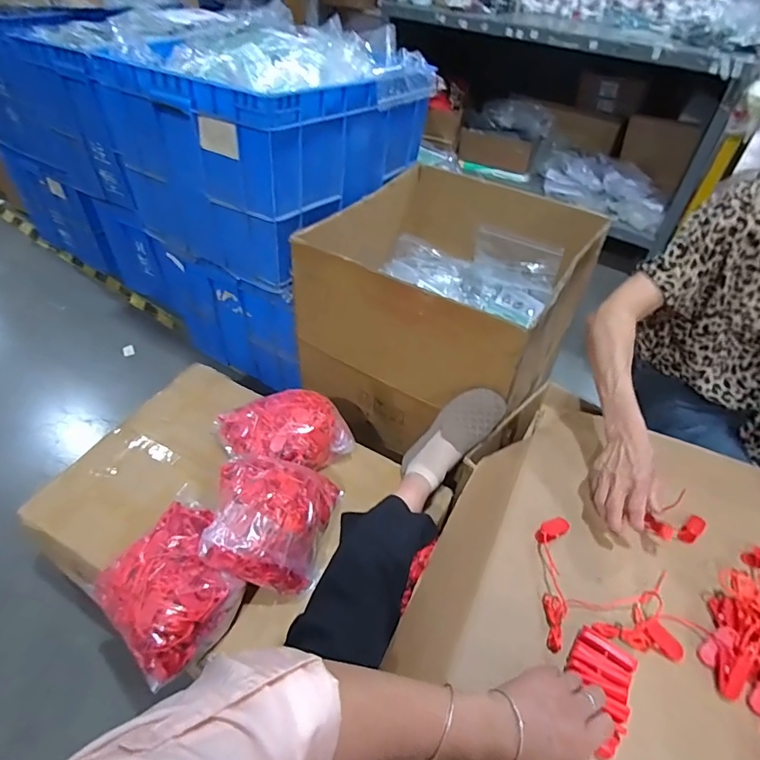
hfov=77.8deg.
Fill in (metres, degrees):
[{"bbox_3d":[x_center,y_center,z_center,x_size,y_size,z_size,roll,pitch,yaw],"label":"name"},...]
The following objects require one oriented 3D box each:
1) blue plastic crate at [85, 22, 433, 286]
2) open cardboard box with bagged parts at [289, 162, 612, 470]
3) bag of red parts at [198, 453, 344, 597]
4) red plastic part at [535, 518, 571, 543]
[{"bbox_3d":[-0.254,-0.594,1.162,0.575,0.393,0.575,28,49,23],"label":"blue plastic crate"},{"bbox_3d":[0.158,-0.175,1.140,0.531,0.400,0.611,29,49,23],"label":"open cardboard box with bagged parts"},{"bbox_3d":[-0.171,0.213,0.743,0.184,0.121,0.201,5,44,1],"label":"bag of red parts"},{"bbox_3d":[0.226,0.194,0.616,0.053,0.010,0.024,-19,49,-22],"label":"red plastic part"}]

